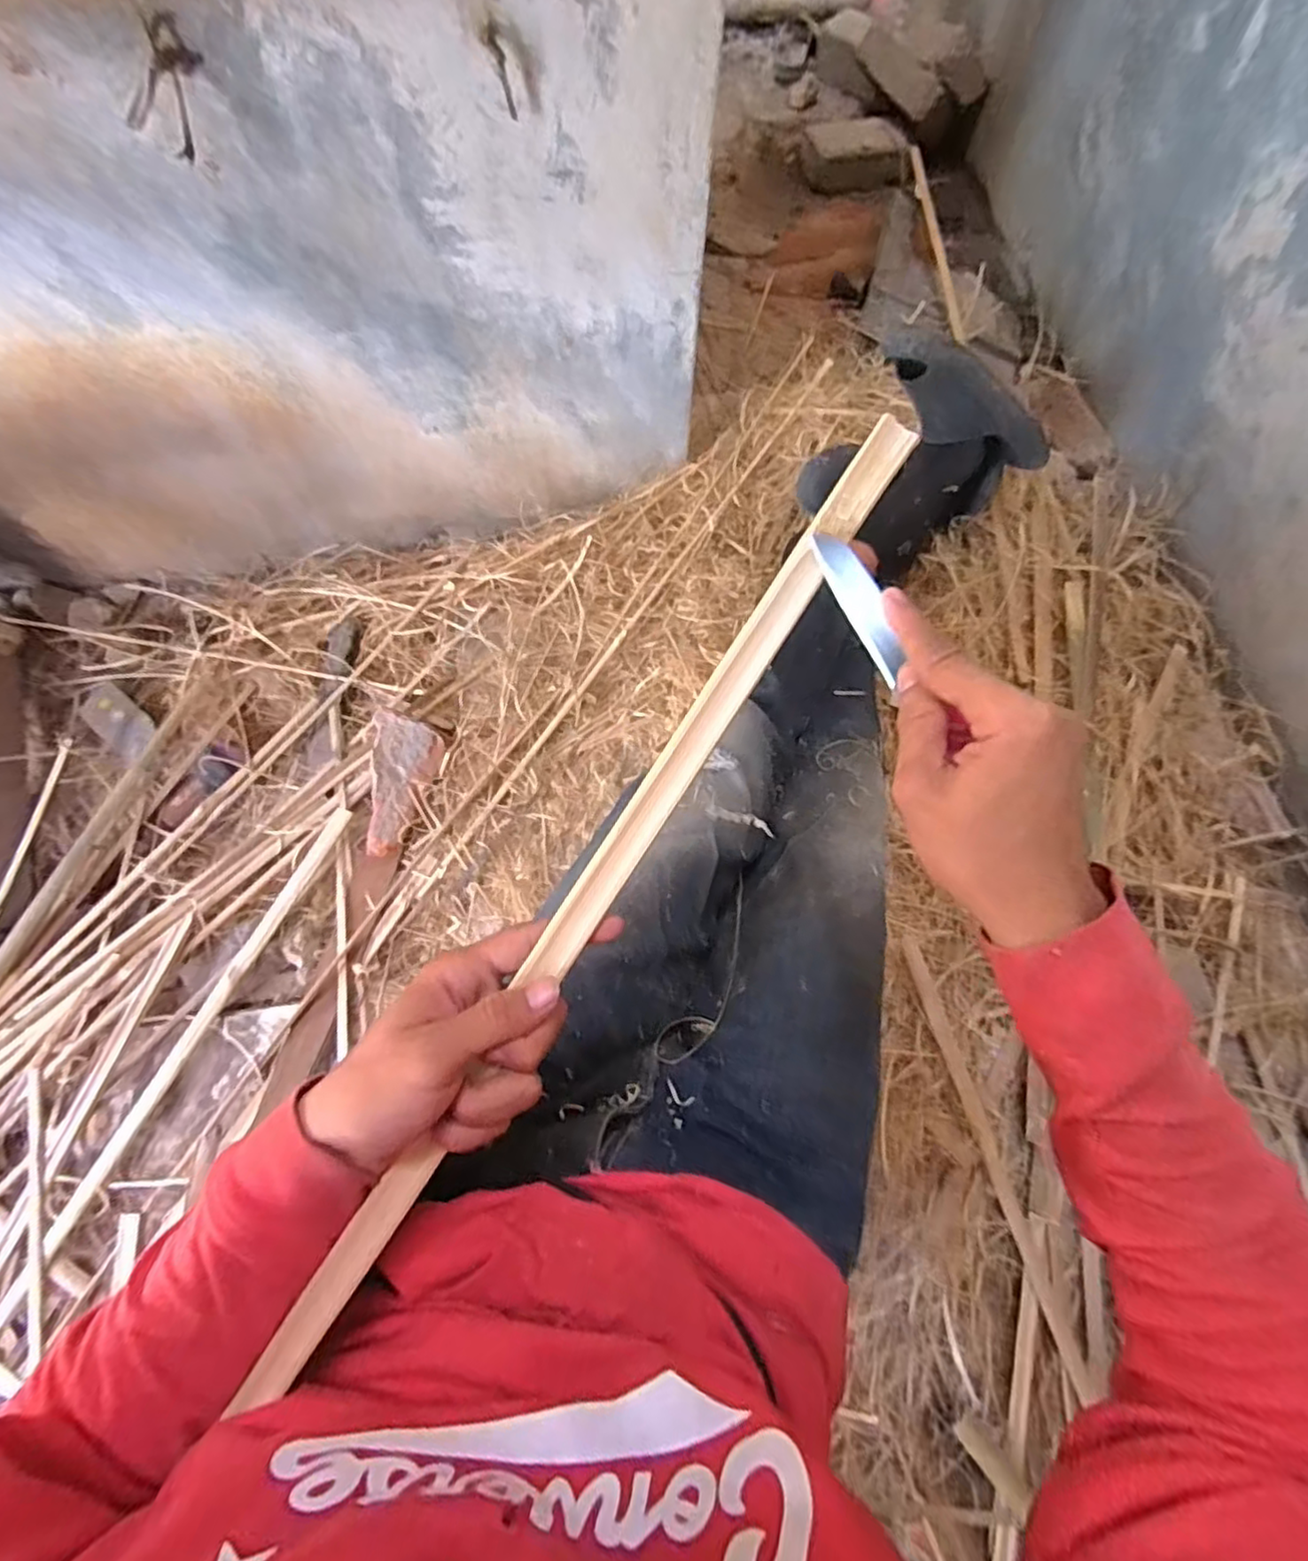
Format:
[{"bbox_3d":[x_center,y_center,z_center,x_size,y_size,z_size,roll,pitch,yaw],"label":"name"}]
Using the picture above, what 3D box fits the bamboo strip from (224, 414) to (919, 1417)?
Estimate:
[{"bbox_3d":[-0.030,0.056,0.328,0.021,0.007,0.558,33,88,8],"label":"bamboo strip"}]

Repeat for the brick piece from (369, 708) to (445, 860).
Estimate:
[{"bbox_3d":[-0.335,0.008,0.870,0.088,0.057,0.180,10,72,1],"label":"brick piece"}]

